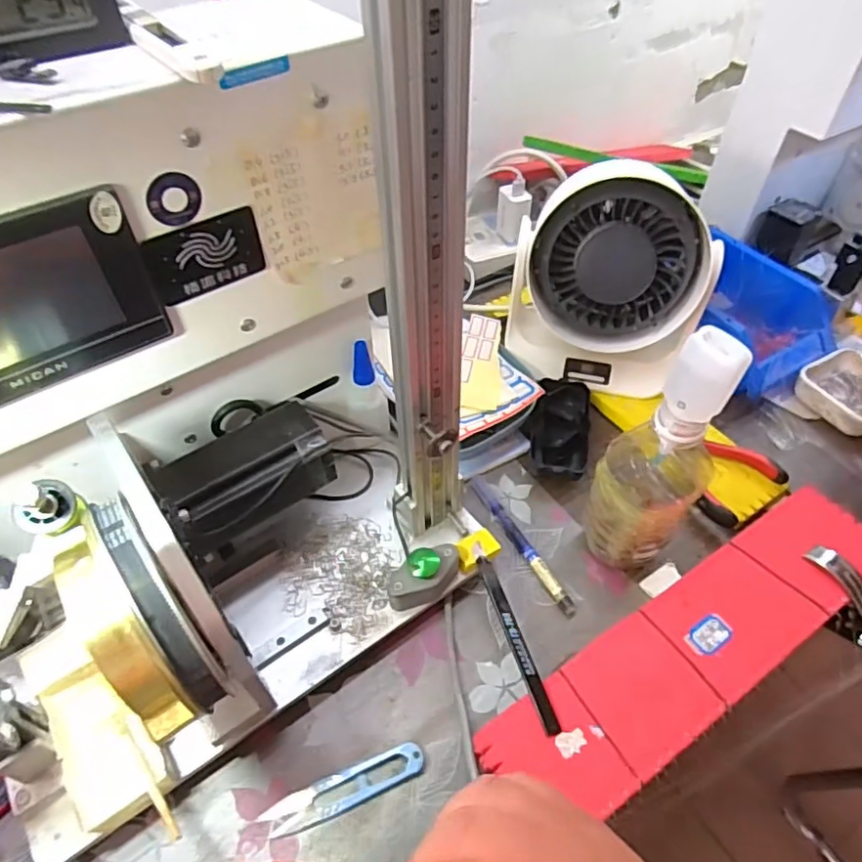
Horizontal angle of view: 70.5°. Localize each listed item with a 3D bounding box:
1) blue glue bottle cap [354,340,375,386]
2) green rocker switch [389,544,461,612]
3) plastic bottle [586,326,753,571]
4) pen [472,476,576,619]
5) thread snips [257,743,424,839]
[{"bbox_3d":[-0.055,-0.053,0.486,0.016,0.038,0.012,-7,50,-6],"label":"blue glue bottle cap"},{"bbox_3d":[-0.003,0.105,0.445,0.059,0.036,0.026,-34,57,-25],"label":"green rocker switch"},{"bbox_3d":[0.156,0.019,0.416,0.059,0.216,0.065,-36,58,-26],"label":"plastic bottle"},{"bbox_3d":[0.074,0.090,0.503,0.012,0.010,0.141,-21,52,-17],"label":"pen"},{"bbox_3d":[-0.055,0.230,0.392,0.104,0.012,0.023,-17,51,-14],"label":"thread snips"}]

